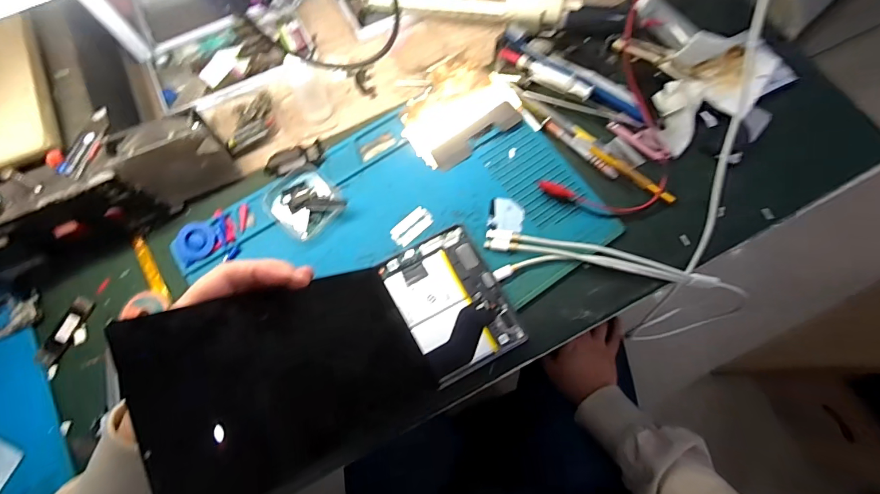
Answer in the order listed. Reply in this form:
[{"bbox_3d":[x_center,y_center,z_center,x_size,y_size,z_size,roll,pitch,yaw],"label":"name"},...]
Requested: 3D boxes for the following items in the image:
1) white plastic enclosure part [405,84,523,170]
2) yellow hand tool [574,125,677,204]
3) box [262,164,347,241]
[{"bbox_3d":[0.028,-0.132,0.432,0.122,0.010,0.063,-31,74,-8],"label":"white plastic enclosure part"},{"bbox_3d":[0.185,-0.084,0.415,0.018,0.008,0.122,-41,76,-10],"label":"yellow hand tool"},{"bbox_3d":[-0.136,-0.047,0.408,0.064,0.016,0.064,-38,75,-10],"label":"box"}]

